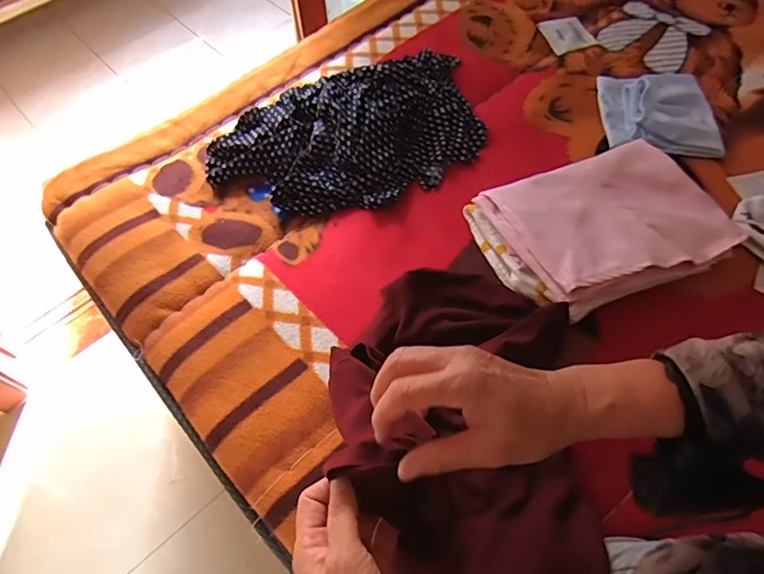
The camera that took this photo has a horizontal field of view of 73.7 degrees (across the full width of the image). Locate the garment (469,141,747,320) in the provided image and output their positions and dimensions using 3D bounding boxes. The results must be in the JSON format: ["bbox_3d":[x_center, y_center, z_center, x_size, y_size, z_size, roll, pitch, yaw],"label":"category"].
[{"bbox_3d":[0.258,-0.074,0.600,0.263,0.064,0.186,-21,61,-8],"label":"garment"}]

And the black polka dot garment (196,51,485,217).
[{"bbox_3d":[-0.043,-0.218,0.696,0.393,0.058,0.243,-22,61,-11],"label":"black polka dot garment"}]

